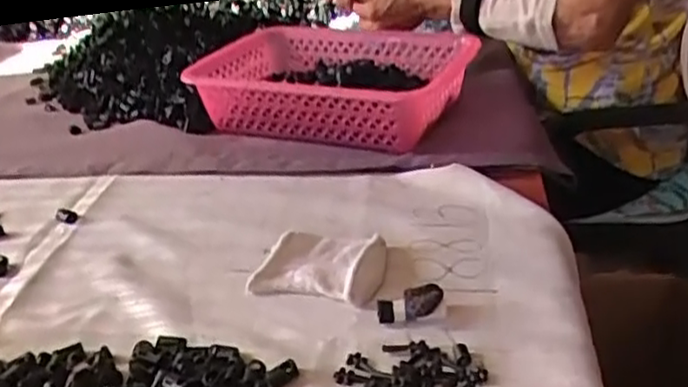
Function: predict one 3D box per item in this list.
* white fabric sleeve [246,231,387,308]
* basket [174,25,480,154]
[{"bbox_3d":[-0.016,0.051,0.537,0.098,0.022,0.075,6,32,18],"label":"white fabric sleeve"},{"bbox_3d":[-0.016,-0.120,0.752,0.325,0.086,0.157,12,34,27],"label":"basket"}]

